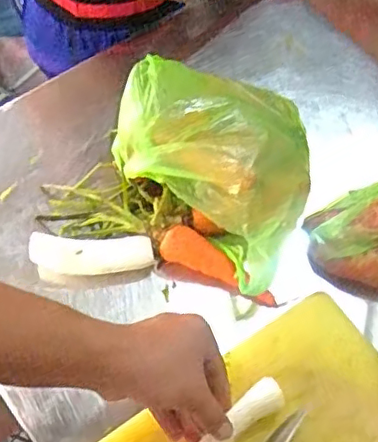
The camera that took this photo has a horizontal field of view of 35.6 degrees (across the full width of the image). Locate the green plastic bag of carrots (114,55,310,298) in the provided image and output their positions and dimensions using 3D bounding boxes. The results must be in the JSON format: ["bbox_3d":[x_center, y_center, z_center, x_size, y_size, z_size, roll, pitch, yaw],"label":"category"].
[{"bbox_3d":[0.017,-0.055,0.629,0.217,0.091,0.234,13,63,5],"label":"green plastic bag of carrots"}]

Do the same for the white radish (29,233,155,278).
[{"bbox_3d":[-0.101,0.037,0.611,0.123,0.031,0.038,0,63,-1],"label":"white radish"}]

